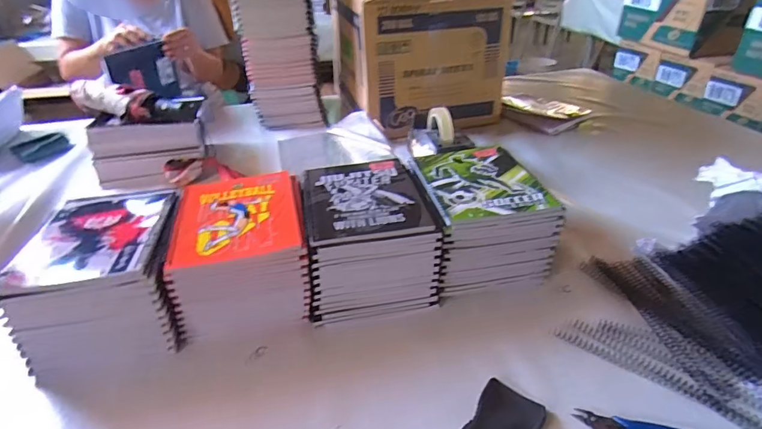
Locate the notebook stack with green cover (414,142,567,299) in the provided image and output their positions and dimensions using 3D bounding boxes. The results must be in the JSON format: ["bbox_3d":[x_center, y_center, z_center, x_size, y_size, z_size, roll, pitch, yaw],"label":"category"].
[{"bbox_3d":[0.141,-0.001,0.658,0.153,0.112,0.203,-7,33,-7],"label":"notebook stack with green cover"}]

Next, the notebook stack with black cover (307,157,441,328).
[{"bbox_3d":[-0.019,0.024,0.626,0.161,0.114,0.205,-7,33,-7],"label":"notebook stack with black cover"}]

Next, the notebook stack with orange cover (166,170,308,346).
[{"bbox_3d":[-0.181,0.045,0.604,0.157,0.114,0.191,-8,34,-9],"label":"notebook stack with orange cover"}]

